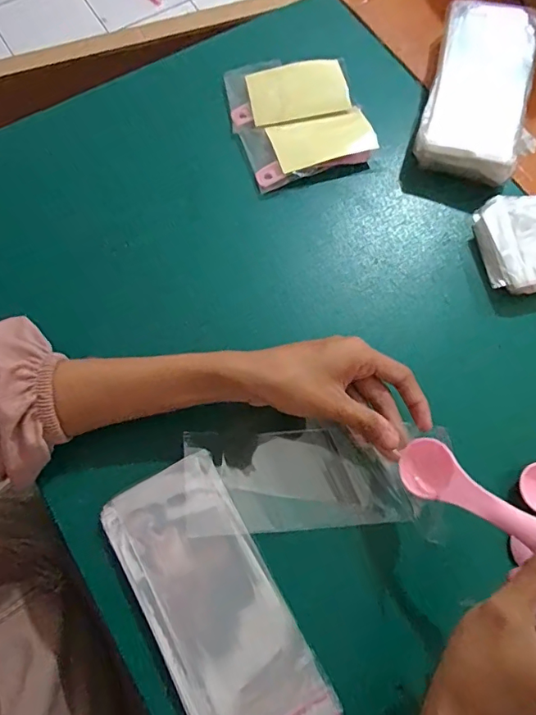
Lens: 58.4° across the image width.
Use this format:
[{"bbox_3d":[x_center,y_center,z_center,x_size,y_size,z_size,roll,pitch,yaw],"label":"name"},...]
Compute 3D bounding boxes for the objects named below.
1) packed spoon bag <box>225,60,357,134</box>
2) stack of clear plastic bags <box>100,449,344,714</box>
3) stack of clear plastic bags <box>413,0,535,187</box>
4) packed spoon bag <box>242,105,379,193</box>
[{"bbox_3d":[0.019,-0.256,0.460,0.114,0.022,0.066,-10,73,-4],"label":"packed spoon bag"},{"bbox_3d":[-0.033,0.166,0.313,0.082,0.027,0.193,-28,75,-9],"label":"stack of clear plastic bags"},{"bbox_3d":[0.201,-0.249,0.452,0.098,0.046,0.187,16,73,4],"label":"stack of clear plastic bags"},{"bbox_3d":[0.042,-0.199,0.452,0.123,0.012,0.064,-18,74,-6],"label":"packed spoon bag"}]

